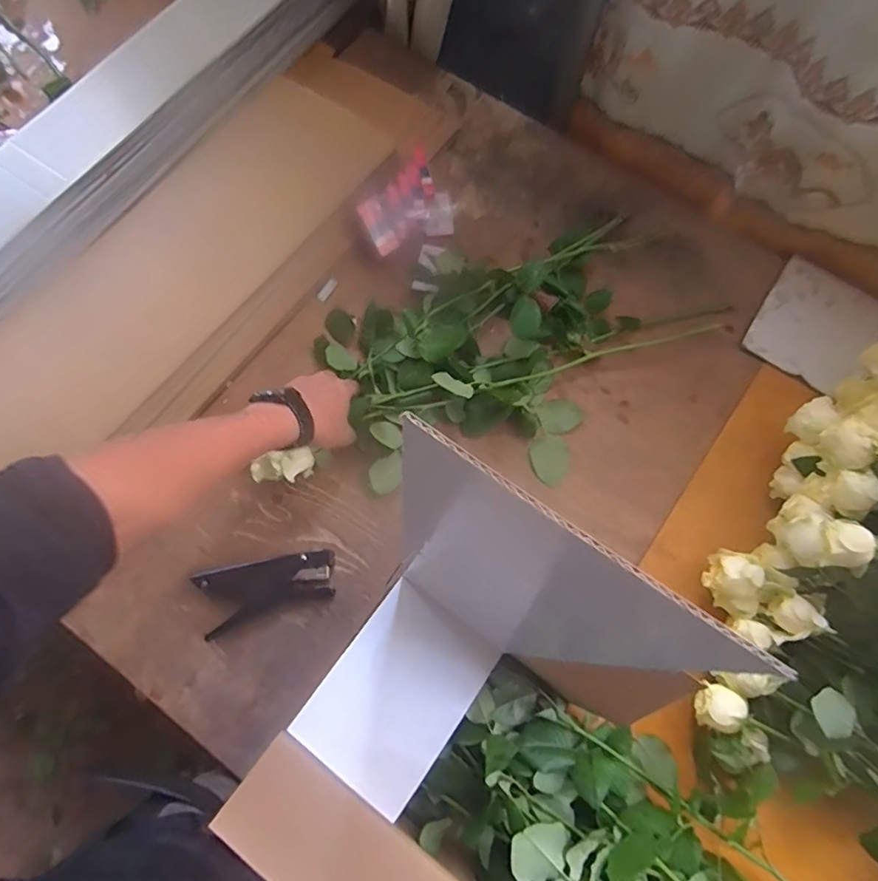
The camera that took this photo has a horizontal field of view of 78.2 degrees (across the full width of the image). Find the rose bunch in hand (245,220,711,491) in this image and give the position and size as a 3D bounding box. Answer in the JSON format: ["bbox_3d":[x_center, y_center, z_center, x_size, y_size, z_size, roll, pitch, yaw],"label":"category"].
[{"bbox_3d":[0.061,-0.107,0.658,0.555,0.080,0.276,-19,74,-7],"label":"rose bunch in hand"}]

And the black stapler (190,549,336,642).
[{"bbox_3d":[-0.187,0.163,0.595,0.143,0.023,0.064,-14,74,-5],"label":"black stapler"}]

